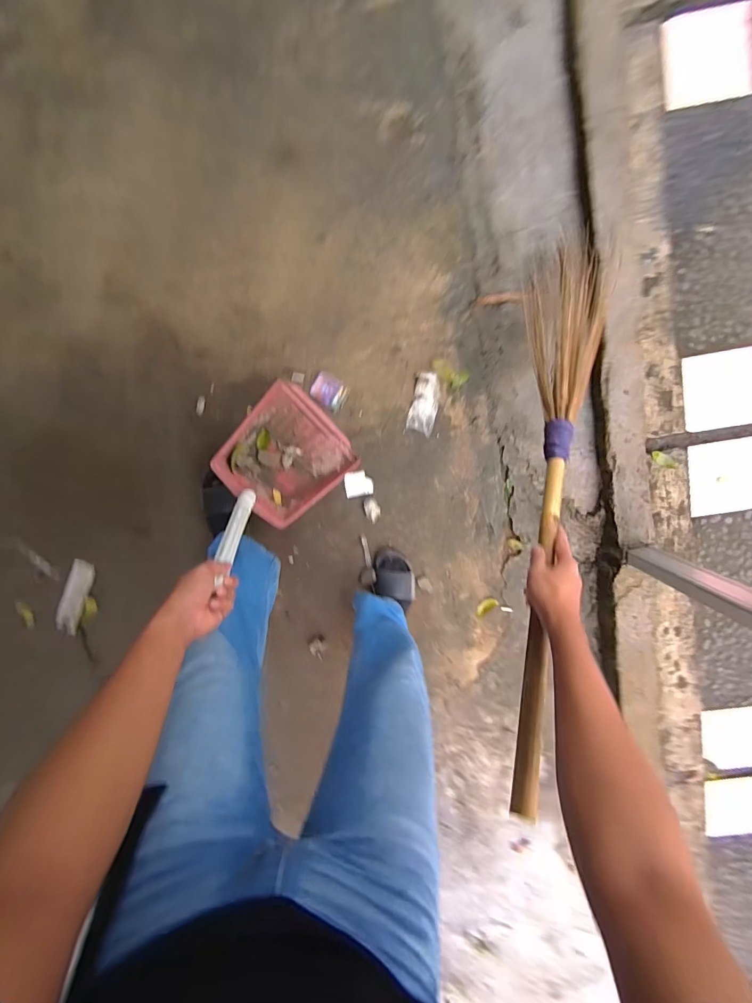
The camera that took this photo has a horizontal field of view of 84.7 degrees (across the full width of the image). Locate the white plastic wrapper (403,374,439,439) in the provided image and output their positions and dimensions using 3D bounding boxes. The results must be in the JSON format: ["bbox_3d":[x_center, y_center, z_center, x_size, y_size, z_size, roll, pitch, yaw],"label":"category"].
[{"bbox_3d":[0.131,-0.258,1.100,0.073,0.026,0.155,13,98,-1],"label":"white plastic wrapper"}]

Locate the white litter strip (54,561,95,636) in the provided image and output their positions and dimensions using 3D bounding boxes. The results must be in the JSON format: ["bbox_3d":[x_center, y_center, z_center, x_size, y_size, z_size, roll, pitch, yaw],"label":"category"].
[{"bbox_3d":[-0.907,0.295,1.241,0.066,0.023,0.235,21,98,-2],"label":"white litter strip"}]

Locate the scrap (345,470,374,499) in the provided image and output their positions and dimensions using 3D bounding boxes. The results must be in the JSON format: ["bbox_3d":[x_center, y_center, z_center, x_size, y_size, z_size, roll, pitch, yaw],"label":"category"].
[{"bbox_3d":[-0.048,-0.049,1.148,0.076,0.007,0.070,-9,98,2],"label":"scrap"}]

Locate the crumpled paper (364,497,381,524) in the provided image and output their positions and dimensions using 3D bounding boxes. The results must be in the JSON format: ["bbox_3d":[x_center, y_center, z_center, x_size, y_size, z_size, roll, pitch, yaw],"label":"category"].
[{"bbox_3d":[-0.009,0.025,1.158,0.041,0.010,0.072,-15,98,3],"label":"crumpled paper"}]

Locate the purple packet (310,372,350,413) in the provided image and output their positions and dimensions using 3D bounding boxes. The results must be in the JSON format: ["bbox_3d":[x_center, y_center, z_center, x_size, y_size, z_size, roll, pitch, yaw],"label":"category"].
[{"bbox_3d":[-0.125,-0.297,1.112,0.095,0.015,0.080,28,98,-3],"label":"purple packet"}]

